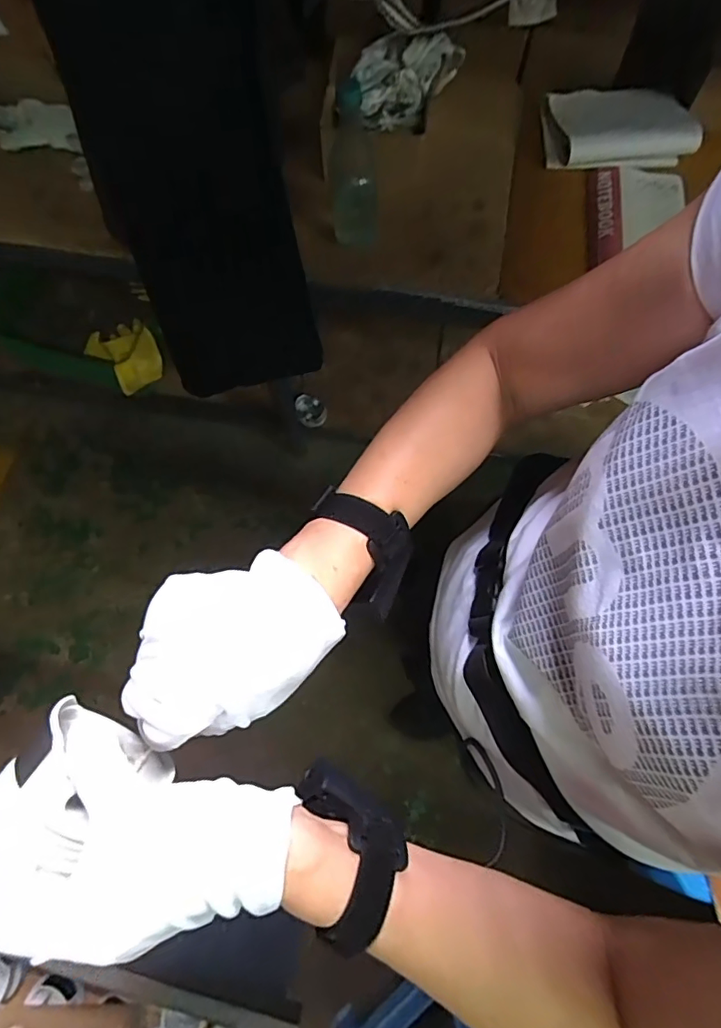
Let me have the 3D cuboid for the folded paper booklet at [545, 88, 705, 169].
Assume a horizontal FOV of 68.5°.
[{"bbox_3d":[0.416,-0.629,0.856,0.240,0.037,0.146,3,72,0],"label":"folded paper booklet"}]

